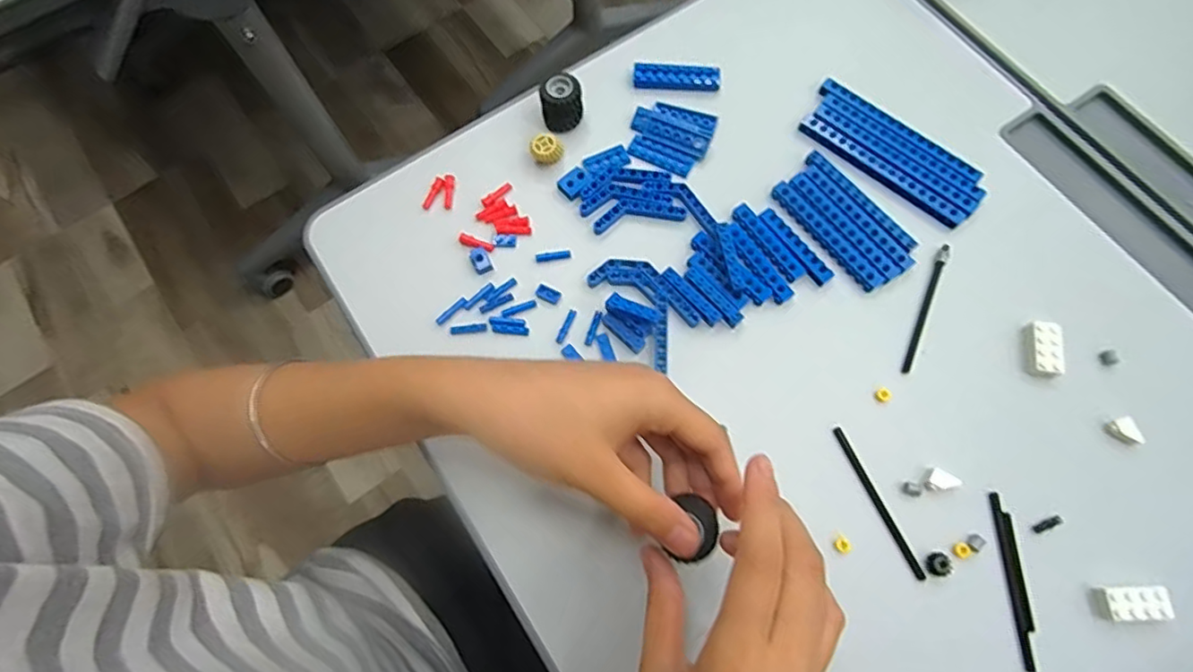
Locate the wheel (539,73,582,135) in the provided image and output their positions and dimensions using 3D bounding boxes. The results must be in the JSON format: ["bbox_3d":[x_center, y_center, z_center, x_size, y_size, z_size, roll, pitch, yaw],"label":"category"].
[{"bbox_3d":[-0.024,-0.166,0.427,0.028,0.029,0.025,-7,72,0],"label":"wheel"}]

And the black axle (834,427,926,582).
[{"bbox_3d":[0.166,0.097,0.353,0.005,0.004,0.092,-24,73,-6],"label":"black axle"}]

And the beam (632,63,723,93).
[{"bbox_3d":[0.060,-0.192,0.442,0.065,0.008,0.016,3,72,3],"label":"beam"}]

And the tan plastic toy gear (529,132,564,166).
[{"bbox_3d":[-0.035,-0.132,0.421,0.021,0.015,0.017,16,73,7],"label":"tan plastic toy gear"}]

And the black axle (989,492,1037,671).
[{"bbox_3d":[0.232,0.135,0.333,0.006,0.004,0.092,-3,72,1],"label":"black axle"}]

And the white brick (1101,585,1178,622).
[{"bbox_3d":[0.292,0.144,0.324,0.034,0.008,0.017,-3,72,1],"label":"white brick"}]

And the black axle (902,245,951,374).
[{"bbox_3d":[0.212,-0.018,0.386,0.006,0.004,0.093,23,74,9],"label":"black axle"}]

